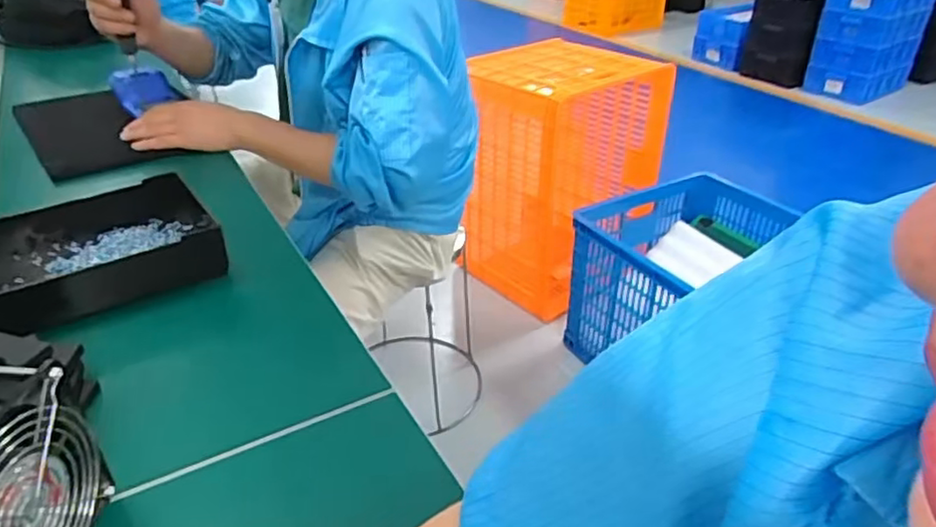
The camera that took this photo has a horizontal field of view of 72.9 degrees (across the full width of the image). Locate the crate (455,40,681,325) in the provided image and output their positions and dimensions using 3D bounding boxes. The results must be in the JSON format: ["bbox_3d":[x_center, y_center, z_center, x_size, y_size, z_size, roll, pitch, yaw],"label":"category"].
[{"bbox_3d":[0.262,-0.256,1.829,0.410,0.647,0.486,24,39,32],"label":"crate"}]

